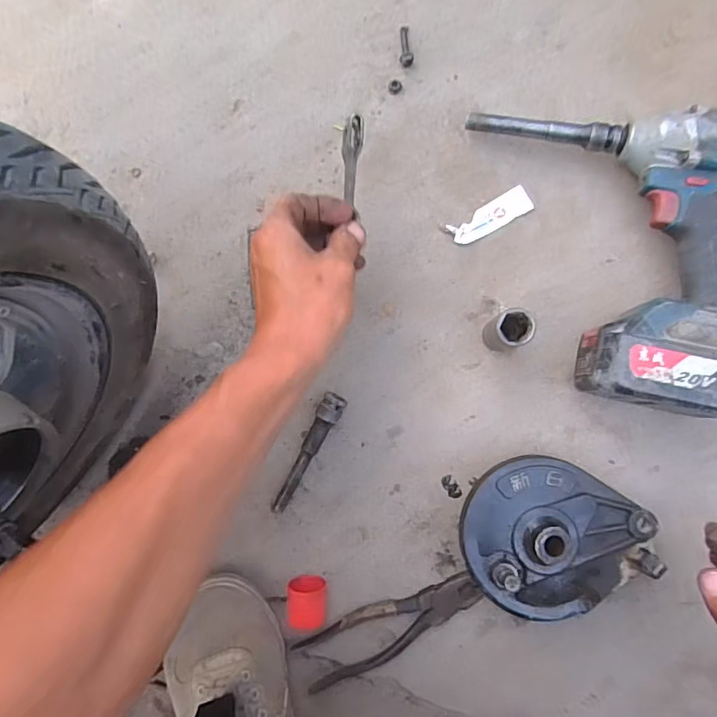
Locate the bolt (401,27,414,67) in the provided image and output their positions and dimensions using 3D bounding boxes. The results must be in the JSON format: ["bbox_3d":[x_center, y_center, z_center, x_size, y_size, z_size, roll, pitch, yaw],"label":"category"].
[{"bbox_3d":[0.044,-0.297,0.465,0.012,0.010,0.040,-9,88,6],"label":"bolt"}]

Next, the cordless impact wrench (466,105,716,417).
[{"bbox_3d":[0.204,-0.088,0.408,0.245,0.079,0.239,10,88,6],"label":"cordless impact wrench"}]

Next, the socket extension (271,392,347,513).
[{"bbox_3d":[-0.048,0.089,0.455,0.020,0.022,0.123,29,92,6],"label":"socket extension"}]

